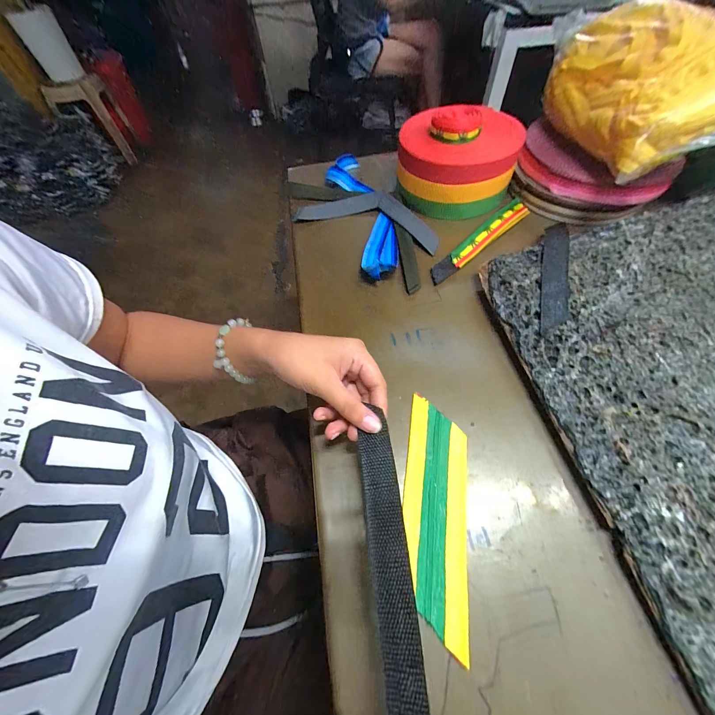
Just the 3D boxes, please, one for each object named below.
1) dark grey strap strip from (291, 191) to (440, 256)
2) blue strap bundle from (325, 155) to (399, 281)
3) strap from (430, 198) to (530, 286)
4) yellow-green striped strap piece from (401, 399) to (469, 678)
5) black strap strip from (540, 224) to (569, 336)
[{"bbox_3d":[0.012,-0.221,0.462,0.233,0.011,0.101,14,60,12],"label":"dark grey strap strip"},{"bbox_3d":[0.009,-0.224,0.461,0.064,0.030,0.289,-15,59,-5],"label":"blue strap bundle"},{"bbox_3d":[0.171,-0.165,0.417,0.198,0.015,0.029,-38,64,-18],"label":"strap"},{"bbox_3d":[0.067,0.124,0.257,0.056,0.010,0.183,10,60,4],"label":"yellow-green striped strap piece"},{"bbox_3d":[0.225,-0.095,0.342,0.026,0.004,0.159,9,64,19],"label":"black strap strip"}]

